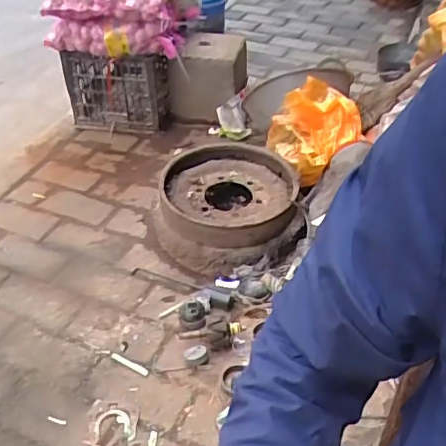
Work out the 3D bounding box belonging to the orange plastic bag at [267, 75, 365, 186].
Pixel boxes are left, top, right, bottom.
[{"bbox_3d":[0.262,-0.268,1.564,0.217,0.161,0.235,-18,43,-22],"label":"orange plastic bag"}]

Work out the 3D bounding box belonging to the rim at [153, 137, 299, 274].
[{"bbox_3d":[0.016,-0.055,1.606,0.381,0.176,0.452,8,39,8],"label":"rim"}]

